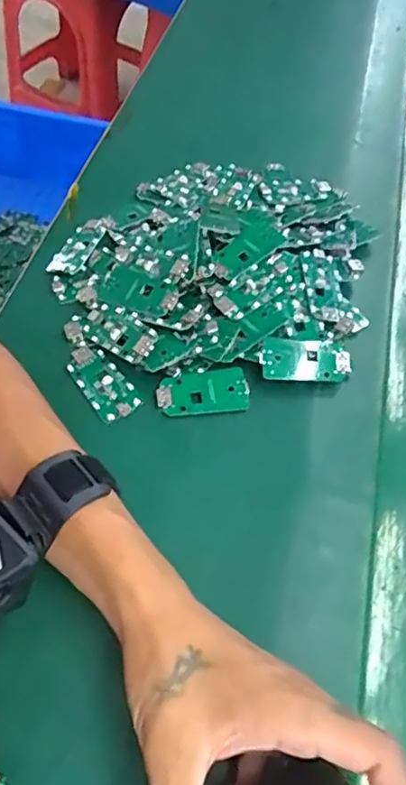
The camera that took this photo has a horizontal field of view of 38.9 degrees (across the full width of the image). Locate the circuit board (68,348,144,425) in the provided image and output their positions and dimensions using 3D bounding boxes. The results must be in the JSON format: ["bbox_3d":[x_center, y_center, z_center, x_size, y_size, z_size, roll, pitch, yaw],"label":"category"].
[{"bbox_3d":[-0.073,-0.008,0.410,0.029,0.005,0.065,-31,65,-23],"label":"circuit board"}]

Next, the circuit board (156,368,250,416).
[{"bbox_3d":[0.000,0.000,0.404,0.063,0.004,0.031,-5,72,-5],"label":"circuit board"}]

